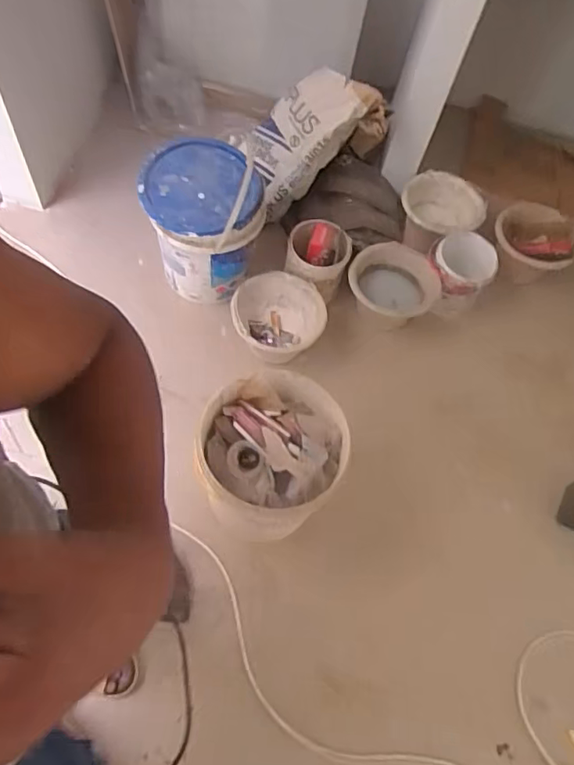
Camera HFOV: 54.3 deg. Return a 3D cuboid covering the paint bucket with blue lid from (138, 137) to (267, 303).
[{"bbox_3d":[-0.210,-0.402,1.450,0.263,0.356,0.246,-21,67,-16],"label":"paint bucket with blue lid"}]

